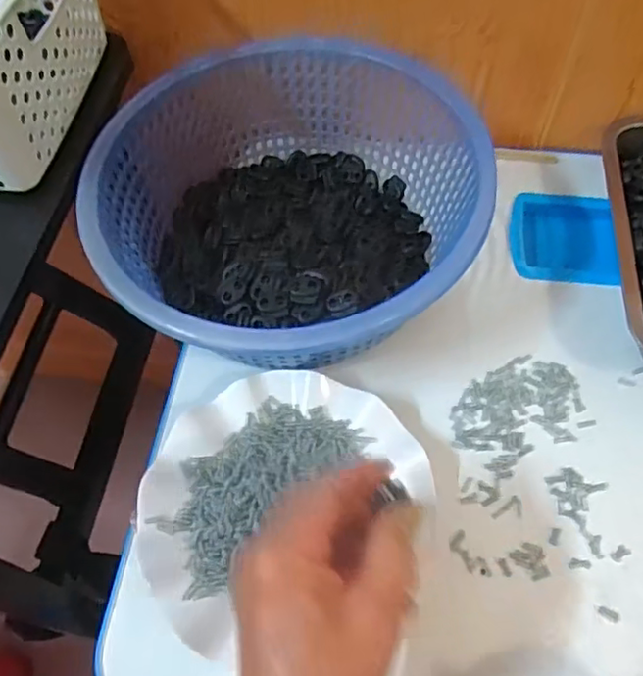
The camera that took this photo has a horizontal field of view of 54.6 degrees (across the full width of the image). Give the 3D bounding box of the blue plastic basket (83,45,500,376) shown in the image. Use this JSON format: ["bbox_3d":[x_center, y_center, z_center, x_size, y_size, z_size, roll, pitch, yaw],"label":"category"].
[{"bbox_3d":[-0.025,-0.098,0.463,0.260,0.107,0.263,-1,60,2],"label":"blue plastic basket"}]

